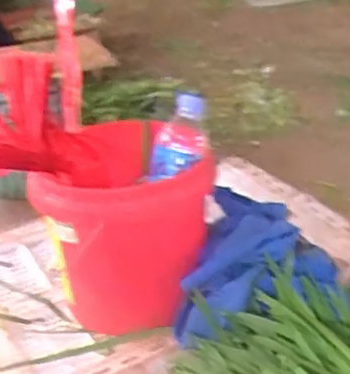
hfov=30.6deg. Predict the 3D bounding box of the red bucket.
[{"bbox_3d":[-0.063,0.052,0.728,0.158,0.210,0.159,-2,29,1],"label":"red bucket"}]

